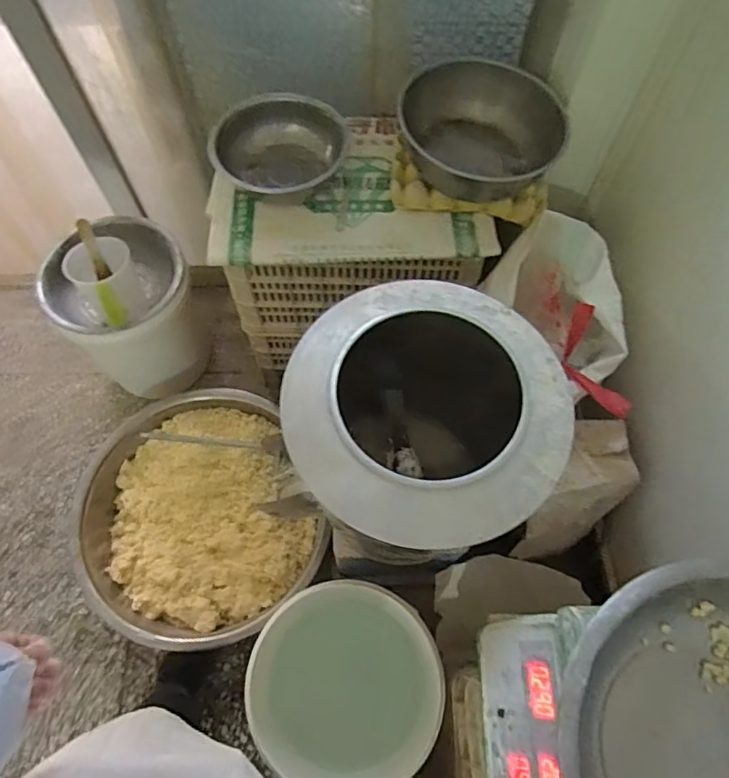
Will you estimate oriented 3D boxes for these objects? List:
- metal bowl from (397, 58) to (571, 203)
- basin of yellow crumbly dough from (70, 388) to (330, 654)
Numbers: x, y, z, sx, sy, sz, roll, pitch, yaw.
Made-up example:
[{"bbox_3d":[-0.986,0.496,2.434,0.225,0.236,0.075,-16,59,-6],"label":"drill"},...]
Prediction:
[{"bbox_3d":[0.209,-0.448,0.976,0.249,0.135,0.249,-5,65,-4],"label":"metal bowl"},{"bbox_3d":[-0.365,0.286,1.249,0.516,0.154,0.546,1,65,-1],"label":"basin of yellow crumbly dough"}]

